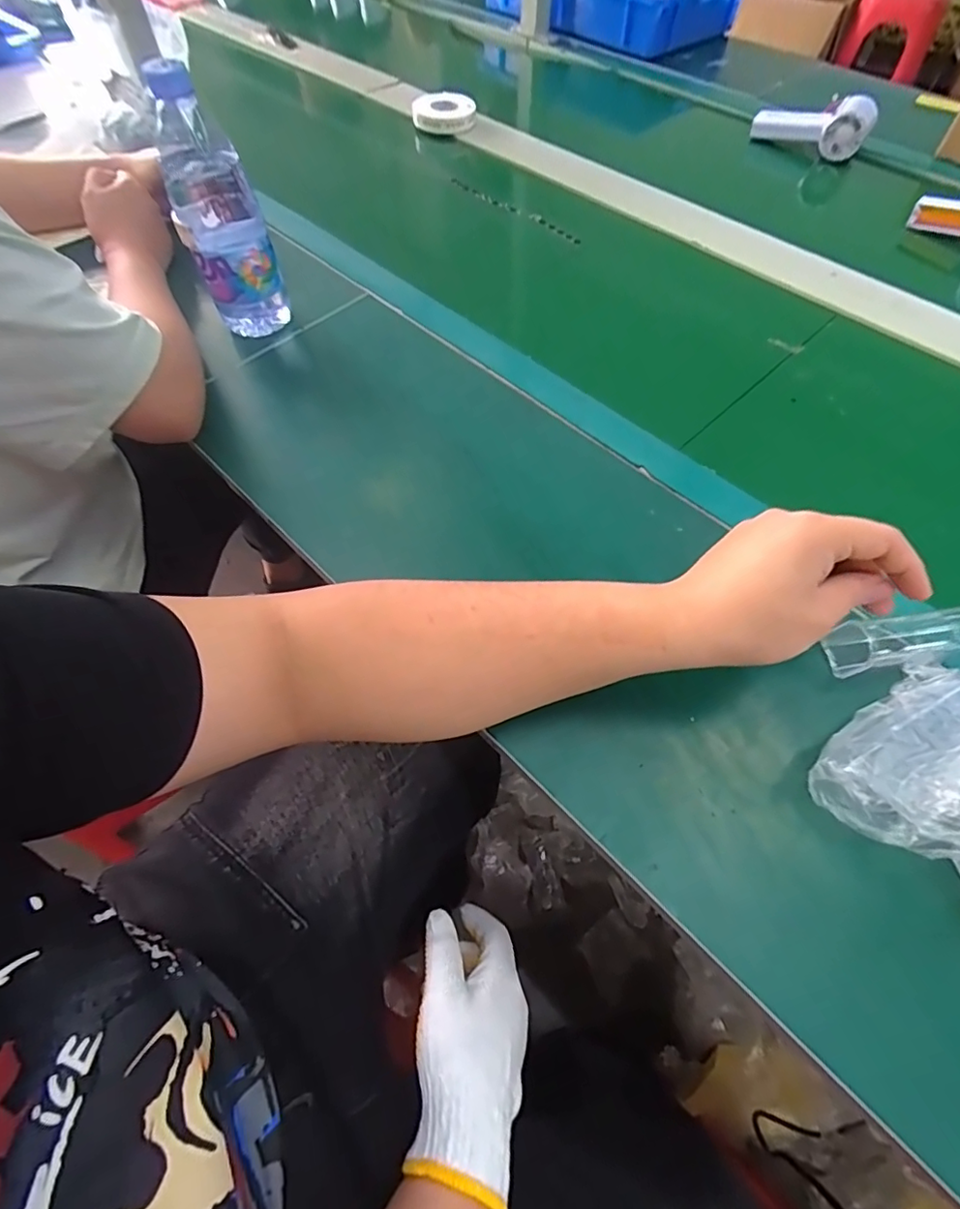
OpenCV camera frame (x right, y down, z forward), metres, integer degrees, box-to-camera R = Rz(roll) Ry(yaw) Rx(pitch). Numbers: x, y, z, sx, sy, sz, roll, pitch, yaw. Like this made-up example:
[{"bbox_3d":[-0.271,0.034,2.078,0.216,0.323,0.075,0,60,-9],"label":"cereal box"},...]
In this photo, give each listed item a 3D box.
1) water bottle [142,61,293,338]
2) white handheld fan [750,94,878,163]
[{"bbox_3d":[-0.231,-0.345,0.489,0.072,0.192,0.080,-15,61,-9],"label":"water bottle"},{"bbox_3d":[0.460,-0.668,0.765,0.150,0.058,0.034,20,62,11],"label":"white handheld fan"}]

